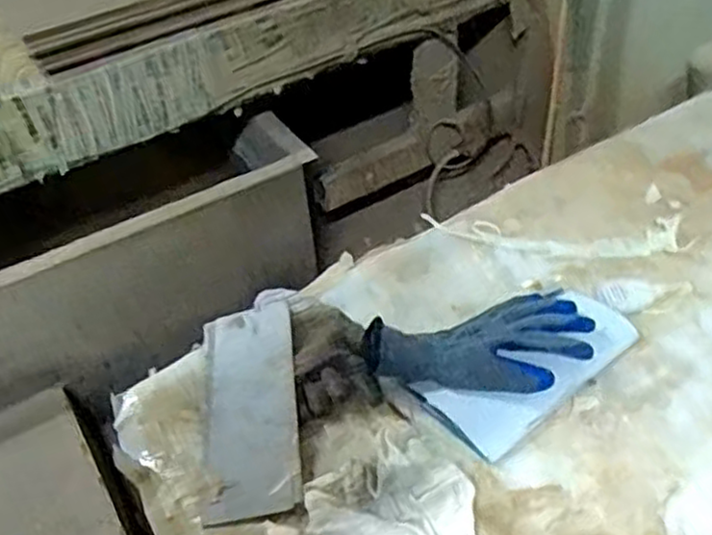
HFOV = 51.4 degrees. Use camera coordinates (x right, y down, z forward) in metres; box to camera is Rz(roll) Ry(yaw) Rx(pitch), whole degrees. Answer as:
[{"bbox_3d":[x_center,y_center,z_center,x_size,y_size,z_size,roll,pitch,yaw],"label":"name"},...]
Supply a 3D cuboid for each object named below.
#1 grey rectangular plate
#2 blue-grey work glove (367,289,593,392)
[{"bbox_3d":[-0.106,0.135,0.737,0.090,0.009,0.233,-14,47,5],"label":"grey rectangular plate"},{"bbox_3d":[0.126,0.085,0.747,0.227,0.050,0.122,-13,44,-8],"label":"blue-grey work glove"}]

